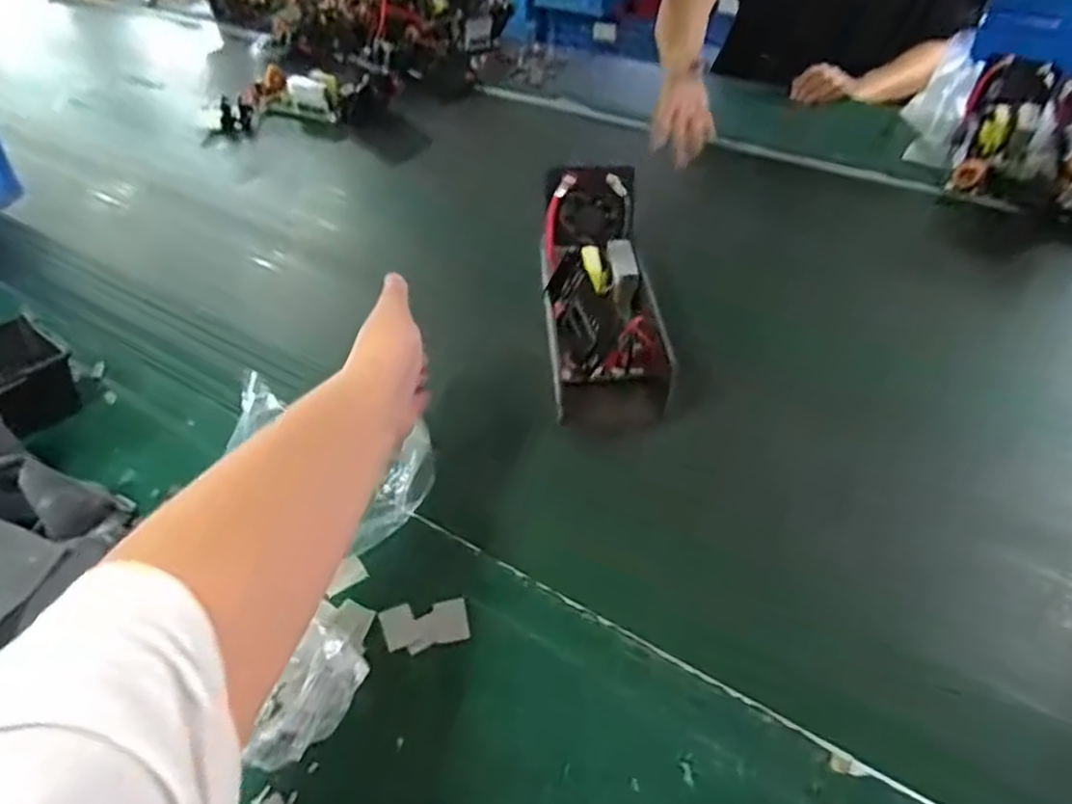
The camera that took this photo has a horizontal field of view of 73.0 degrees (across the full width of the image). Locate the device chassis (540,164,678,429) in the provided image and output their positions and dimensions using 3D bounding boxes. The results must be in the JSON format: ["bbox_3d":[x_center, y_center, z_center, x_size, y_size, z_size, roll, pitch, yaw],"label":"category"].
[{"bbox_3d":[0.065,-0.128,0.762,0.100,0.084,0.263,-3,57,-2],"label":"device chassis"}]

